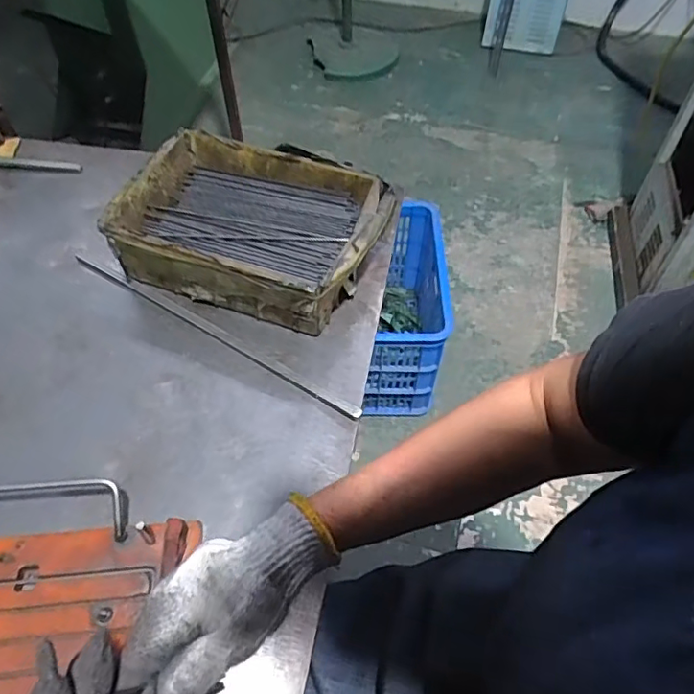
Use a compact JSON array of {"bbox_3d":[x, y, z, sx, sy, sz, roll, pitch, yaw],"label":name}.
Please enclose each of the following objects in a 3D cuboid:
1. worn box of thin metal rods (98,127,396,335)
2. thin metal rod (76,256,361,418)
[{"bbox_3d":[-0.096,-0.125,0.597,0.257,0.069,0.179,16,54,12],"label":"worn box of thin metal rods"},{"bbox_3d":[-0.142,-0.017,0.562,0.358,0.004,0.012,26,57,18],"label":"thin metal rod"}]

